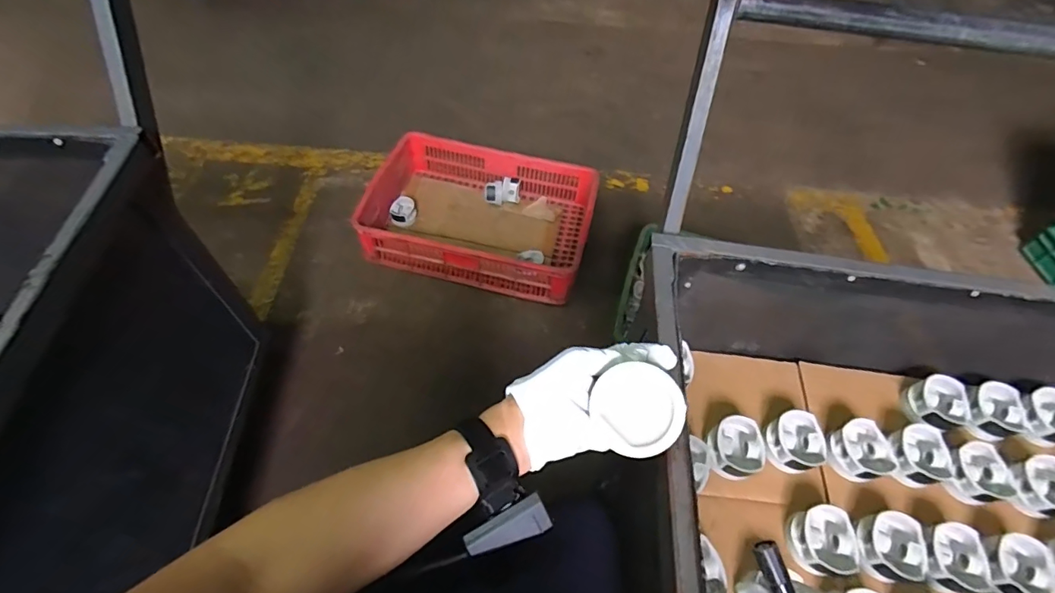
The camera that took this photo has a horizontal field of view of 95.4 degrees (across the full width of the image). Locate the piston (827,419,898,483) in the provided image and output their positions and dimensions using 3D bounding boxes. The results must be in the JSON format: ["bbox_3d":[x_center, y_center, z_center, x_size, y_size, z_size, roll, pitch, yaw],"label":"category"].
[{"bbox_3d":[0.471,0.221,0.683,0.074,0.048,0.074,3,55,-4],"label":"piston"}]

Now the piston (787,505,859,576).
[{"bbox_3d":[0.377,0.314,0.616,0.076,0.043,0.075,3,55,-4],"label":"piston"}]

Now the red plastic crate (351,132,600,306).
[{"bbox_3d":[-0.131,-0.241,1.410,0.616,0.152,0.448,12,55,3],"label":"red plastic crate"}]

